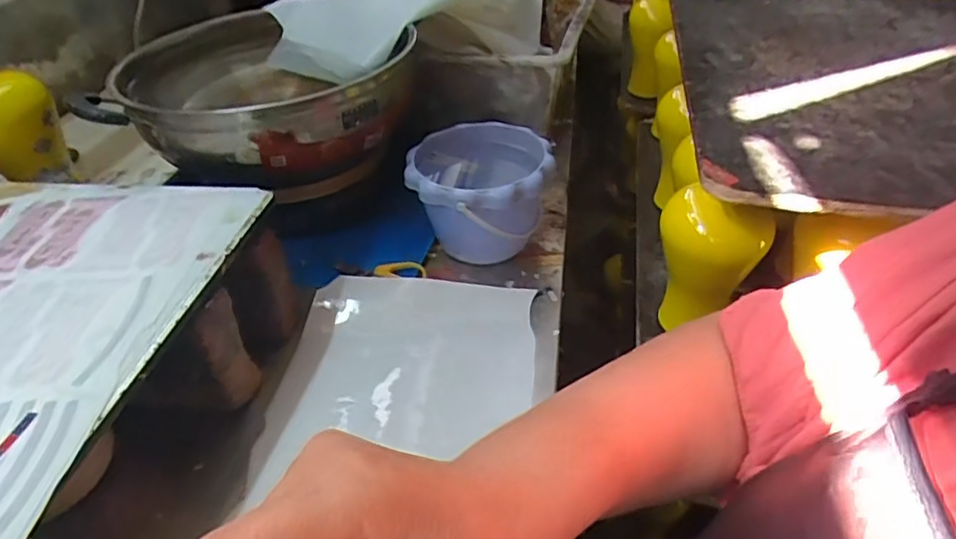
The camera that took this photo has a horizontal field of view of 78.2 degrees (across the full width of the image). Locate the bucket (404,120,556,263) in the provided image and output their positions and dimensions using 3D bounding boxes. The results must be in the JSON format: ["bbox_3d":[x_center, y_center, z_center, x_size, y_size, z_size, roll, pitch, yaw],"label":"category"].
[{"bbox_3d":[0.005,-0.080,0.681,0.159,0.115,0.157,-1,39,1],"label":"bucket"}]

